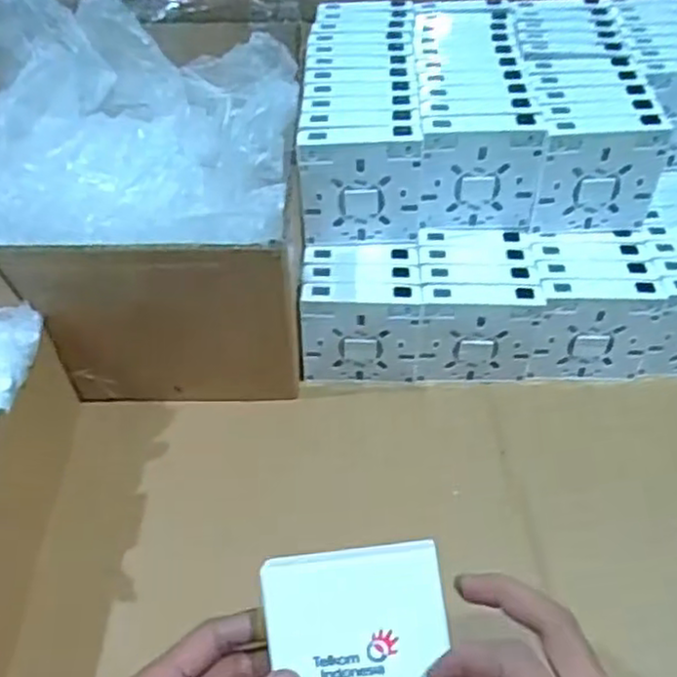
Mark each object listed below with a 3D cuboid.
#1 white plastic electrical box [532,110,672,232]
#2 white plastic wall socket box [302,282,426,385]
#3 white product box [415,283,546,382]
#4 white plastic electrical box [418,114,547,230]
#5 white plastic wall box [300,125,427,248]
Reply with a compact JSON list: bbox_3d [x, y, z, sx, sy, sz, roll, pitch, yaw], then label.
[{"bbox_3d":[0.189,-0.117,0.512,0.085,0.092,0.021,0,42,3],"label":"white plastic electrical box"},{"bbox_3d":[0.017,-0.001,0.521,0.086,0.085,0.020,0,42,3],"label":"white plastic wall socket box"},{"bbox_3d":[0.103,-0.002,0.520,0.087,0.083,0.020,-1,42,2],"label":"white product box"},{"bbox_3d":[0.103,-0.117,0.511,0.087,0.089,0.017,-3,42,0],"label":"white plastic electrical box"},{"bbox_3d":[0.017,-0.109,0.504,0.086,0.087,0.017,-1,42,1],"label":"white plastic wall box"}]

